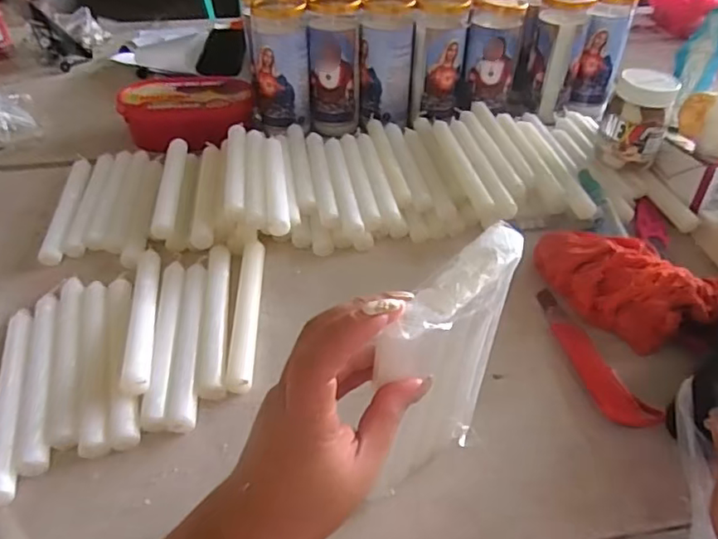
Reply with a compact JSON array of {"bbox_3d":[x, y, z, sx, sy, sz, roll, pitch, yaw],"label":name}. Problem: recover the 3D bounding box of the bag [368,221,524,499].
[{"bbox_3d":[0.057,0.072,0.370,0.029,0.200,0.109,34,59,26],"label":"bag"}]

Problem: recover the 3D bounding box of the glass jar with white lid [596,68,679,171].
[{"bbox_3d":[0.329,-0.180,0.670,0.065,0.090,0.065,1,41,-1],"label":"glass jar with white lid"}]

